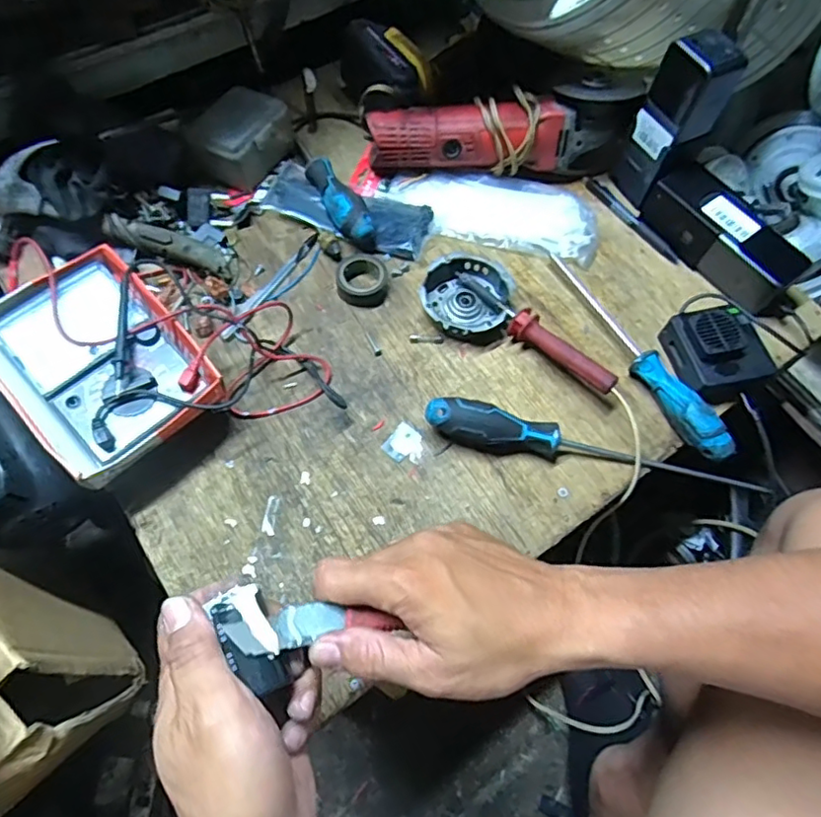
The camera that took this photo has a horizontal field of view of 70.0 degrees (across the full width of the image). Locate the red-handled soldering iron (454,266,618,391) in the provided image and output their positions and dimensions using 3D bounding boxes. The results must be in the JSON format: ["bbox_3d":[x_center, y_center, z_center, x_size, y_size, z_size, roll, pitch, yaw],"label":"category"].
[{"bbox_3d":[0.110,-0.073,0.543,0.181,0.036,0.023,42,70,15],"label":"red-handled soldering iron"}]

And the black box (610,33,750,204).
[{"bbox_3d":[0.259,-0.280,0.579,0.052,0.154,0.063,-24,69,-13],"label":"black box"}]

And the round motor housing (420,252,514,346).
[{"bbox_3d":[0.054,-0.107,0.561,0.083,0.029,0.081,1,65,-3],"label":"round motor housing"}]

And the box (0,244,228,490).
[{"bbox_3d":[-0.246,-0.039,0.461,0.128,0.037,0.165,-39,73,-18],"label":"box"}]

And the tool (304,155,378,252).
[{"bbox_3d":[-0.070,-0.214,0.594,0.033,0.029,0.113,-25,69,-14],"label":"tool"}]

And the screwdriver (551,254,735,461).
[{"bbox_3d":[0.207,-0.056,0.542,0.027,0.033,0.242,-26,69,-14],"label":"screwdriver"}]

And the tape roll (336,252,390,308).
[{"bbox_3d":[-0.047,-0.127,0.568,0.050,0.020,0.052,1,65,-3],"label":"tape roll"}]

